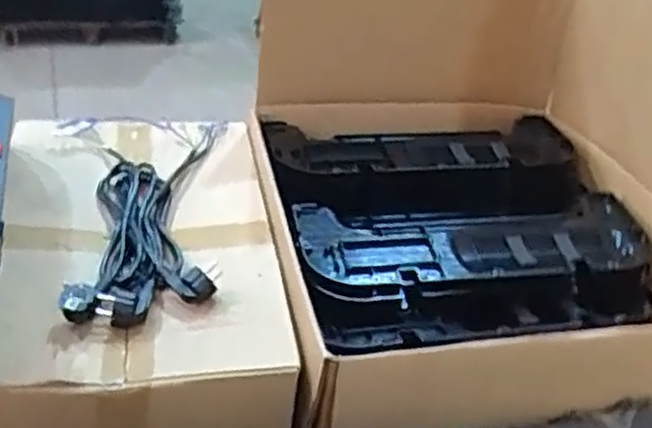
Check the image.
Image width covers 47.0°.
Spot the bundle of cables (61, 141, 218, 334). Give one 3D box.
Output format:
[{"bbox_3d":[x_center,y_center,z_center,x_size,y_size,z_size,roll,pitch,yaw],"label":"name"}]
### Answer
[{"bbox_3d":[-0.223,-0.001,0.922,0.155,0.034,0.368,-1,34,-13],"label":"bundle of cables"}]

